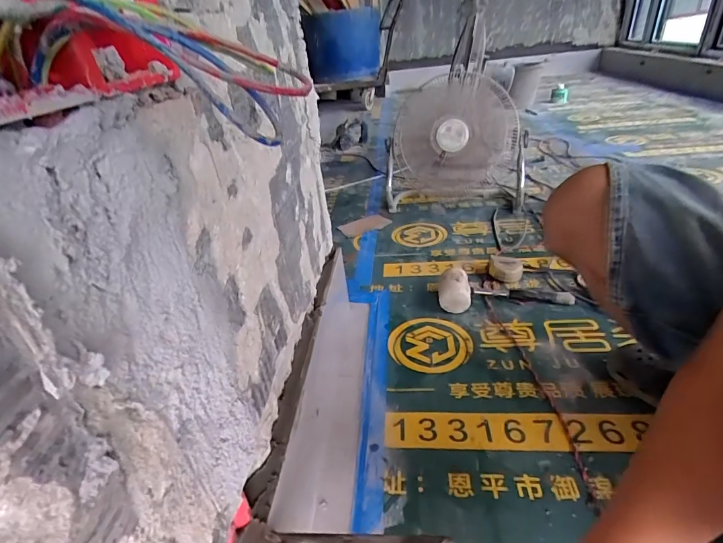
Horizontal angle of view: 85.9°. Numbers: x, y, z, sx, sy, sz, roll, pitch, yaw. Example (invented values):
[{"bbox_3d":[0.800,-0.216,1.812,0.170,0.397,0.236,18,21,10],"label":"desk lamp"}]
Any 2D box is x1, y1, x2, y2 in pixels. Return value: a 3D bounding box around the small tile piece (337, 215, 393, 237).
[{"bbox_3d":[0.016,-0.160,1.316,0.172,0.010,0.099,-19,34,-20],"label":"small tile piece"}]

